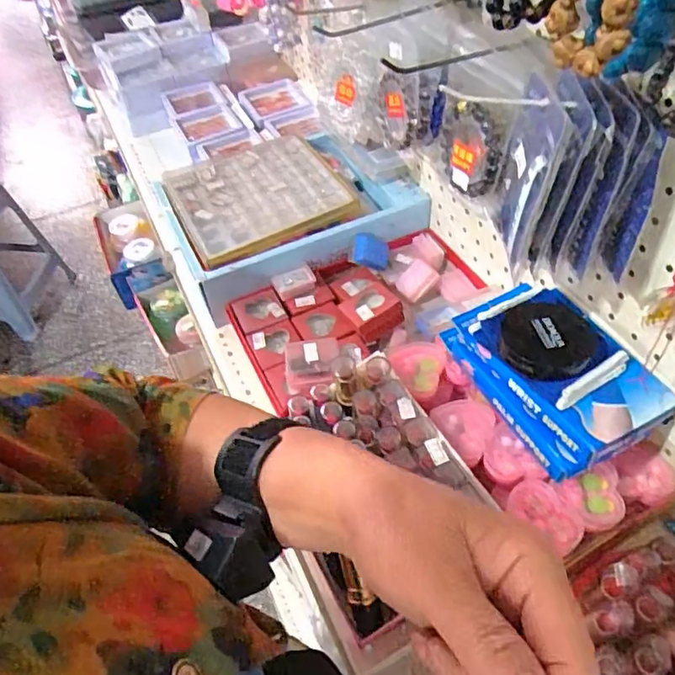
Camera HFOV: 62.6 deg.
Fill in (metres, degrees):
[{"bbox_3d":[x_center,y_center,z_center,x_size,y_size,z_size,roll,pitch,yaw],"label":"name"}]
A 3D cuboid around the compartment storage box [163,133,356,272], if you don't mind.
[{"bbox_3d":[-0.103,-0.183,0.683,0.192,0.020,0.204,-23,53,-15],"label":"compartment storage box"}]

